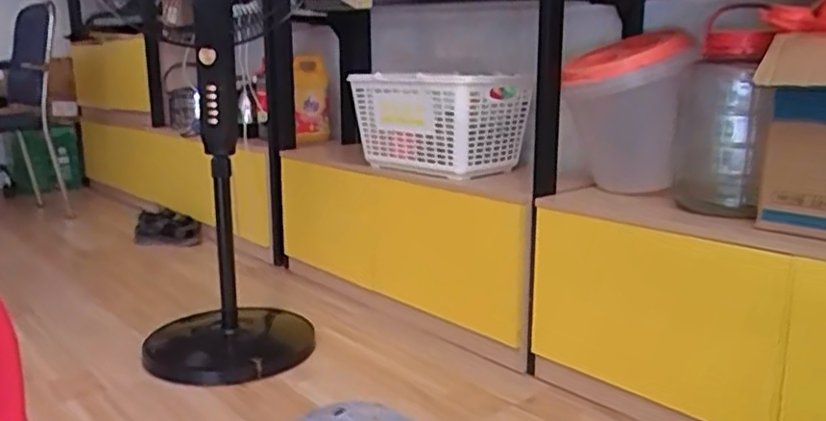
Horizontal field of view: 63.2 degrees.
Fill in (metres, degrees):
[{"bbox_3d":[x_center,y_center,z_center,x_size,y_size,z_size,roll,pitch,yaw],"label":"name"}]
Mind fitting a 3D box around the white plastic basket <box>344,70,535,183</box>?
[{"bbox_3d":[0.065,-0.221,1.699,0.440,0.236,0.189,11,16,44],"label":"white plastic basket"}]

